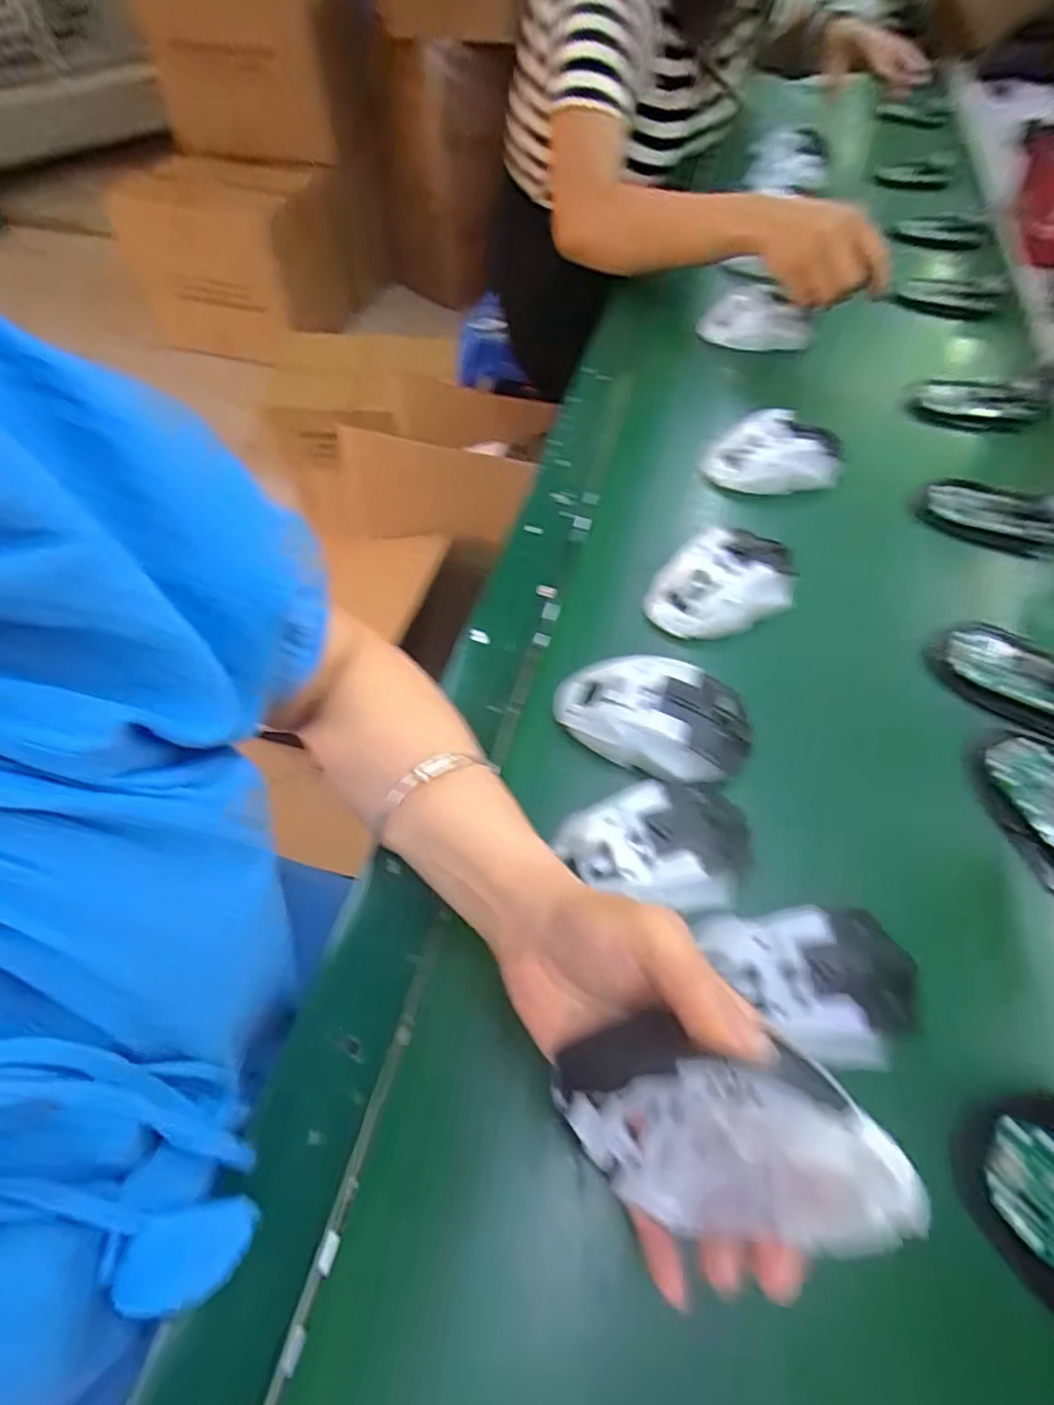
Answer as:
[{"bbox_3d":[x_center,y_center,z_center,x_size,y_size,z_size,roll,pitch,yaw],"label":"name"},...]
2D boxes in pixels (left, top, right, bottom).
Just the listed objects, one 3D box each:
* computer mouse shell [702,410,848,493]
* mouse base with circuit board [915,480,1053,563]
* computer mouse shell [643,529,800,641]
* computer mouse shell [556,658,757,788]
[{"bbox_3d":[0.204,-0.201,0.509,0.110,0.037,0.069,9,57,5],"label":"computer mouse shell"},{"bbox_3d":[0.365,-0.144,0.485,0.110,0.019,0.058,22,59,13],"label":"mouse base with circuit board"},{"bbox_3d":[0.139,-0.083,0.435,0.108,0.037,0.067,-27,61,-17],"label":"computer mouse shell"},{"bbox_3d":[0.073,0.009,0.373,0.114,0.033,0.065,17,58,10],"label":"computer mouse shell"}]

